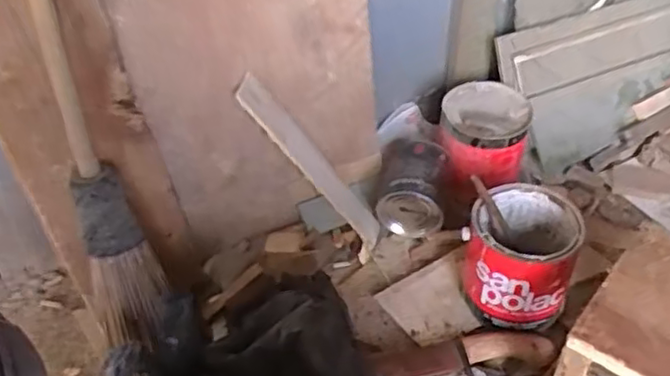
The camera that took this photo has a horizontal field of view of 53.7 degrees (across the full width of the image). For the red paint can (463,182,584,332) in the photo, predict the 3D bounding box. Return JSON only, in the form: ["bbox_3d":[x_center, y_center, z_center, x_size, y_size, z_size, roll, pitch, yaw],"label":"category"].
[{"bbox_3d":[0.267,0.103,0.961,0.141,0.156,0.152,-2,40,1],"label":"red paint can"}]

